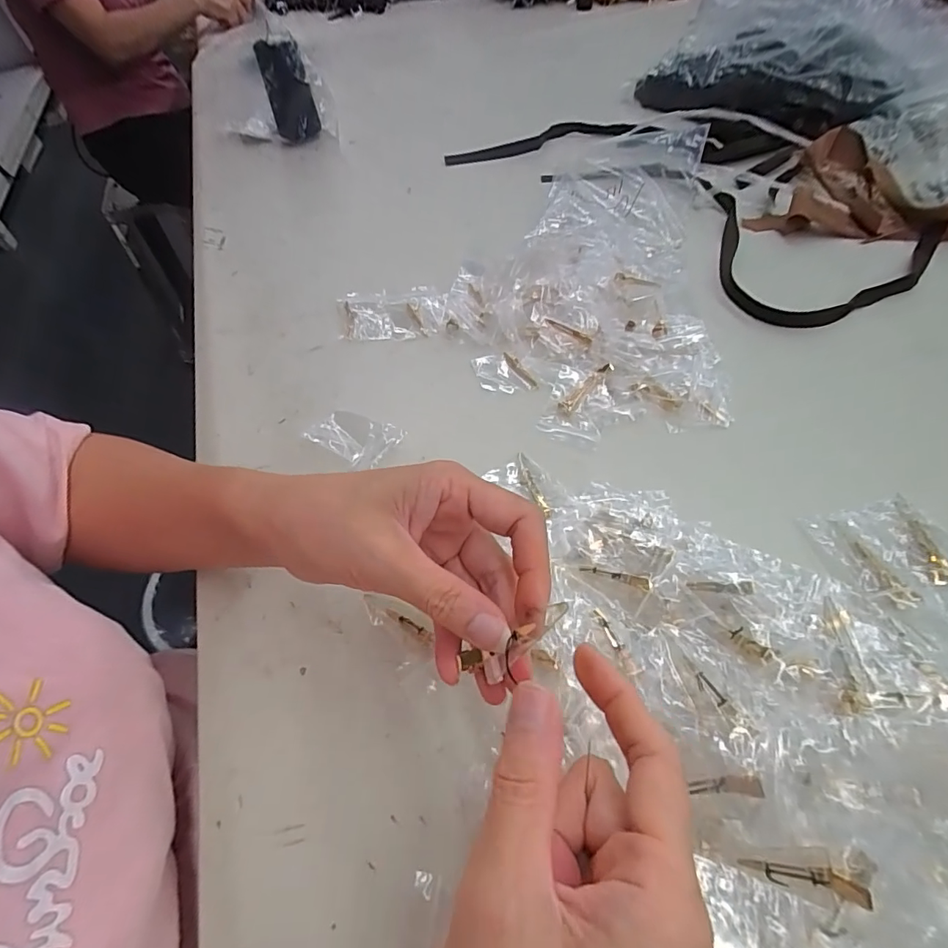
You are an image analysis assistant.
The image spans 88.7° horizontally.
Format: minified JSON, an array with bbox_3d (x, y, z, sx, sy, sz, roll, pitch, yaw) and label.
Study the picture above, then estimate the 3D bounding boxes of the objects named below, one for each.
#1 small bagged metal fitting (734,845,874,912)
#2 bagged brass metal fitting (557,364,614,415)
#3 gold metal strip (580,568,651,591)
[{"bbox_3d":[0.128,0.157,0.191,0.041,0.011,0.017,-6,51,28],"label":"small bagged metal fitting"},{"bbox_3d":[0.087,-0.069,0.380,0.014,0.006,0.058,36,66,26],"label":"bagged brass metal fitting"},{"bbox_3d":[0.083,0.060,0.284,0.041,0.004,0.007,9,55,26],"label":"gold metal strip"}]

